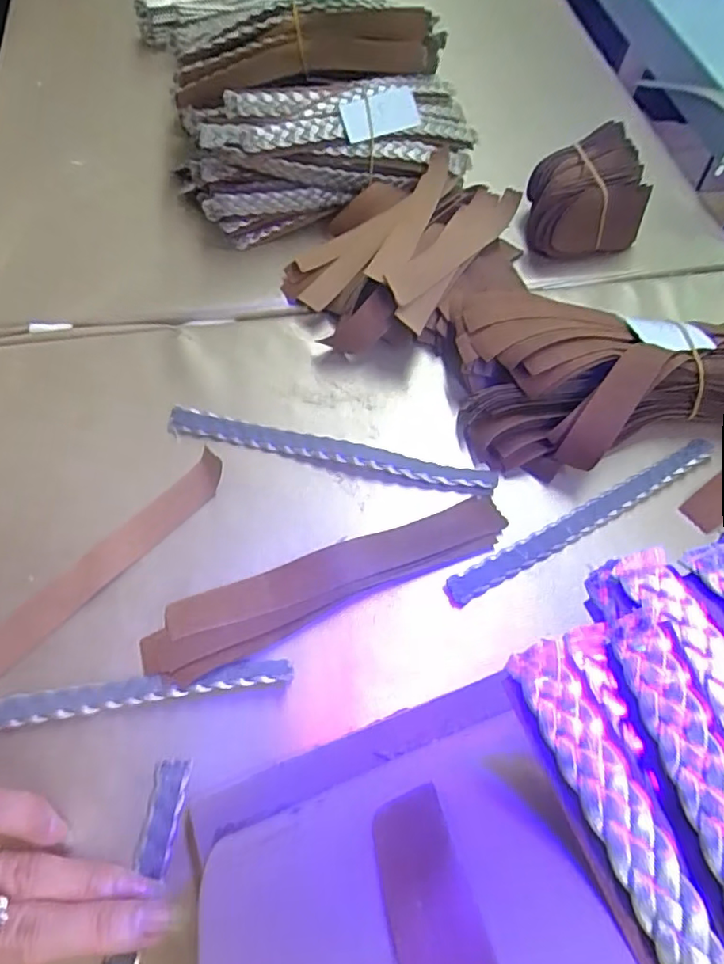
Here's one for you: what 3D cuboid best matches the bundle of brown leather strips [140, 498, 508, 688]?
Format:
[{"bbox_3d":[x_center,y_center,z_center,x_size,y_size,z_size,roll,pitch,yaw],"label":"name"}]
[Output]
[{"bbox_3d":[-0.012,0.046,0.277,0.175,0.009,0.035,-20,63,-14],"label":"bundle of brown leather strips"}]

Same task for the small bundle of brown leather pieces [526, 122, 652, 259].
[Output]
[{"bbox_3d":[0.145,-0.190,0.396,0.076,0.056,0.054,-10,61,-9],"label":"small bundle of brown leather pieces"}]

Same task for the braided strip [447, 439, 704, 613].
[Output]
[{"bbox_3d":[0.113,0.018,0.300,0.167,0.005,0.013,-26,64,-17],"label":"braided strip"}]

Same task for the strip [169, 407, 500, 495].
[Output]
[{"bbox_3d":[-0.016,-0.016,0.311,0.171,0.009,0.013,12,60,4],"label":"strip"}]

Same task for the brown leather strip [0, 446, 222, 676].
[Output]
[{"bbox_3d":[-0.125,0.040,0.273,0.021,0.008,0.153,37,65,17],"label":"brown leather strip"}]

